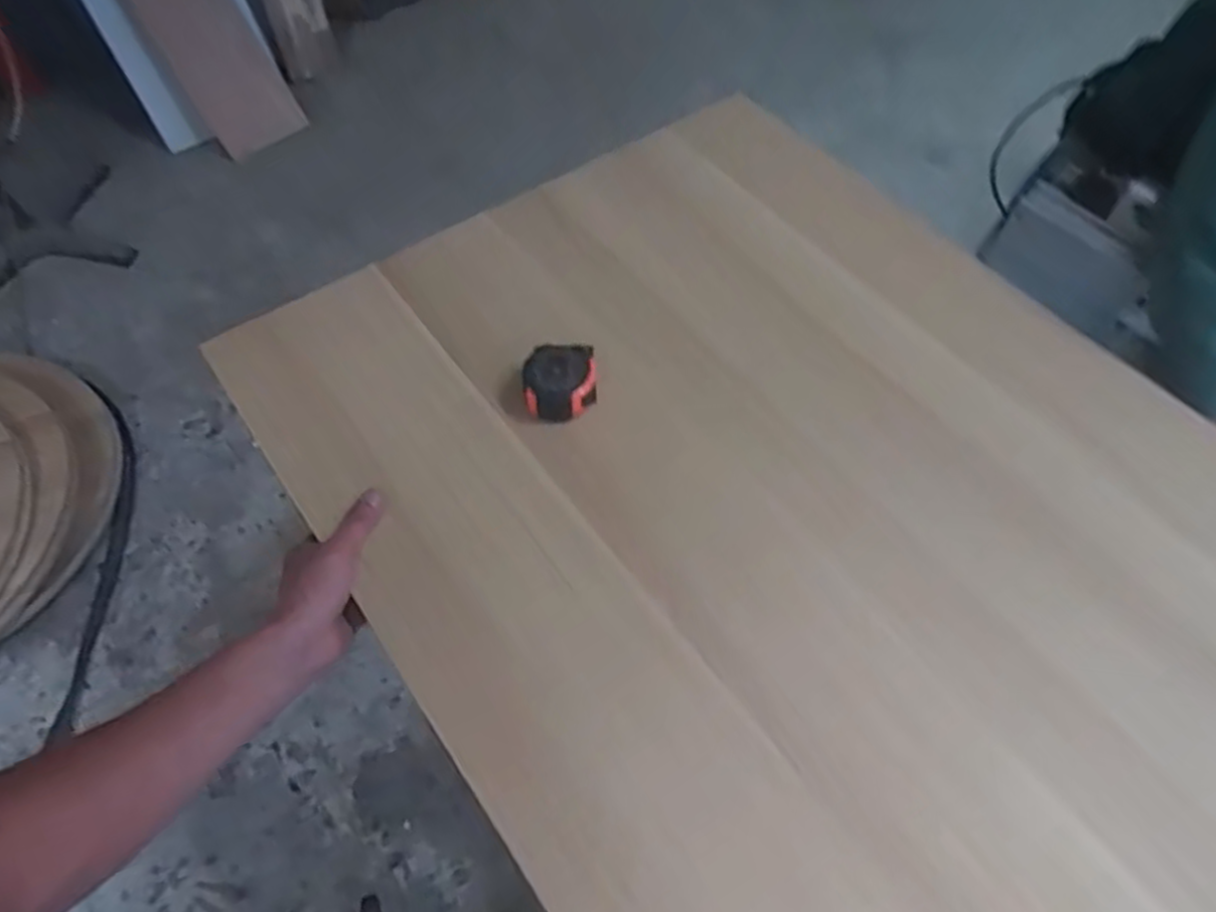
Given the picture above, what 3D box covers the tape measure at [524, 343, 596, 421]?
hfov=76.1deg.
[{"bbox_3d":[-0.042,-0.065,0.687,0.065,0.044,0.062,0,57,0],"label":"tape measure"}]

